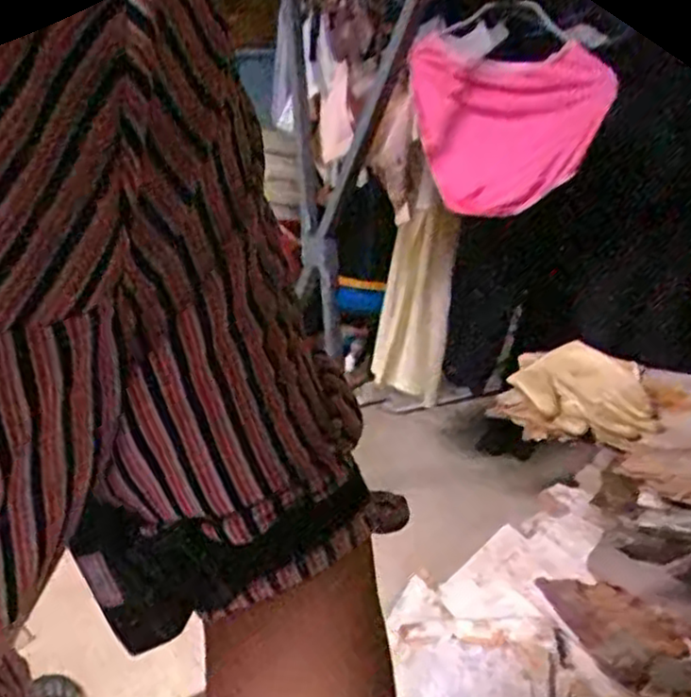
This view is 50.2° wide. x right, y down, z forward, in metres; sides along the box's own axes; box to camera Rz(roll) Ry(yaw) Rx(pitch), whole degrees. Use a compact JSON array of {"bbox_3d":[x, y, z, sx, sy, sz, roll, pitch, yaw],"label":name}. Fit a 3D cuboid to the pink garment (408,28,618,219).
[{"bbox_3d":[0.230,-0.353,1.169,0.073,0.245,0.453,-6,27,-24],"label":"pink garment"}]

